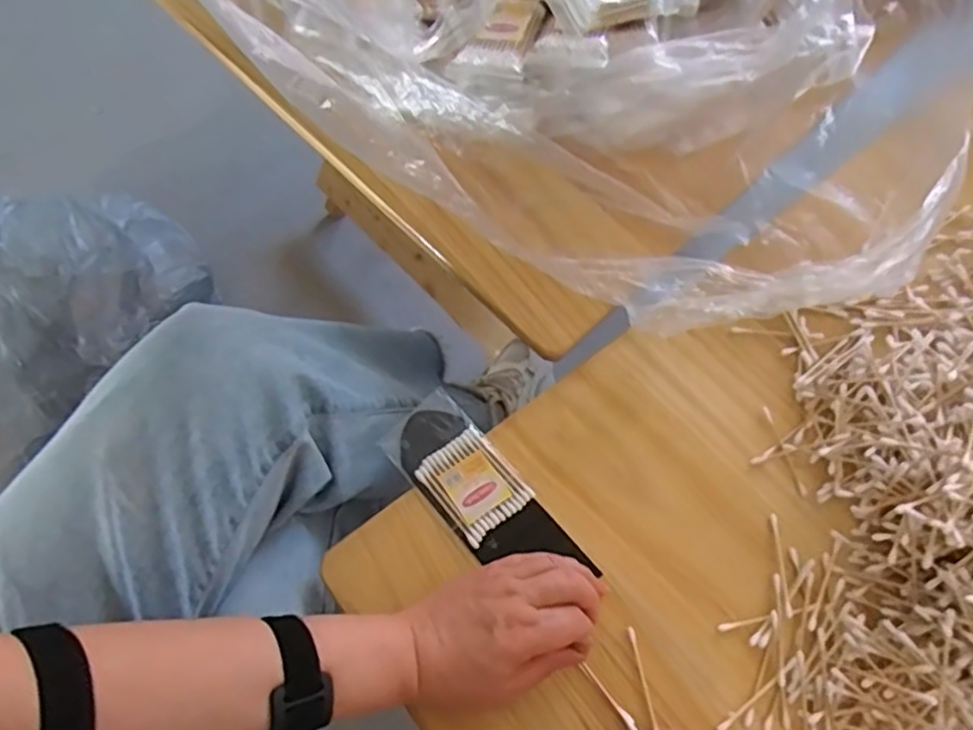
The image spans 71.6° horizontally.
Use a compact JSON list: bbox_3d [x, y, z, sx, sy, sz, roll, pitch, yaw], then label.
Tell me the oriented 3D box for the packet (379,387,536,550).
[{"bbox_3d":[-0.024,0.076,0.508,0.064,0.009,0.112,-38,71,-12],"label":"packet"}]

